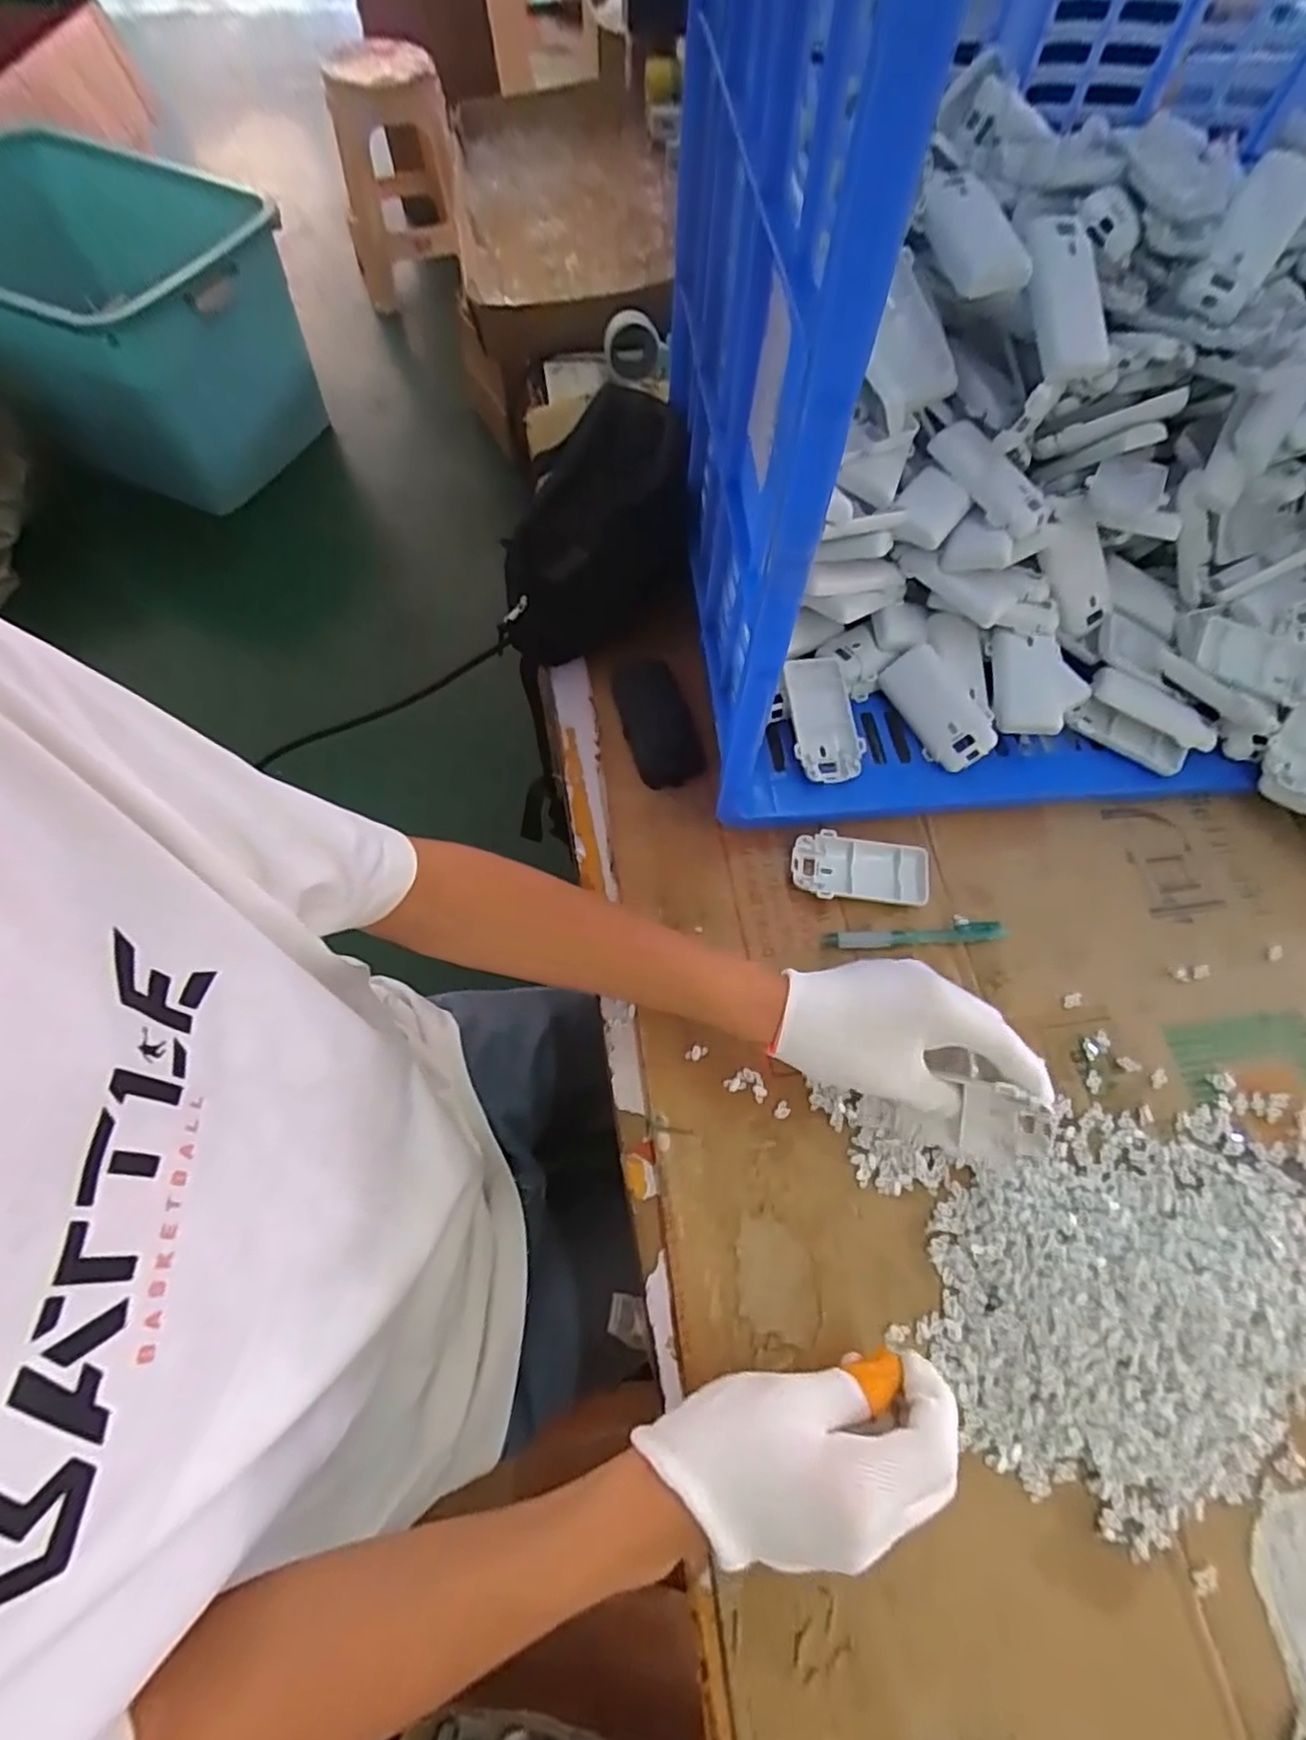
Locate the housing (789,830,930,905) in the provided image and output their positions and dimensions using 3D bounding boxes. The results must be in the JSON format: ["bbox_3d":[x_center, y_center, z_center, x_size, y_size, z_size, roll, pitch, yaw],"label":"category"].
[{"bbox_3d":[0.152,0.000,0.504,0.096,0.017,0.048,7,63,3],"label":"housing"}]

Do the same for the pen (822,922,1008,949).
[{"bbox_3d":[0.186,0.047,0.488,0.126,0.010,0.014,-2,63,-1],"label":"pen"}]

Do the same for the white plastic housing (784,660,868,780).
[{"bbox_3d":[0.128,-0.112,0.517,0.049,0.016,0.096,-9,78,-5],"label":"white plastic housing"}]

